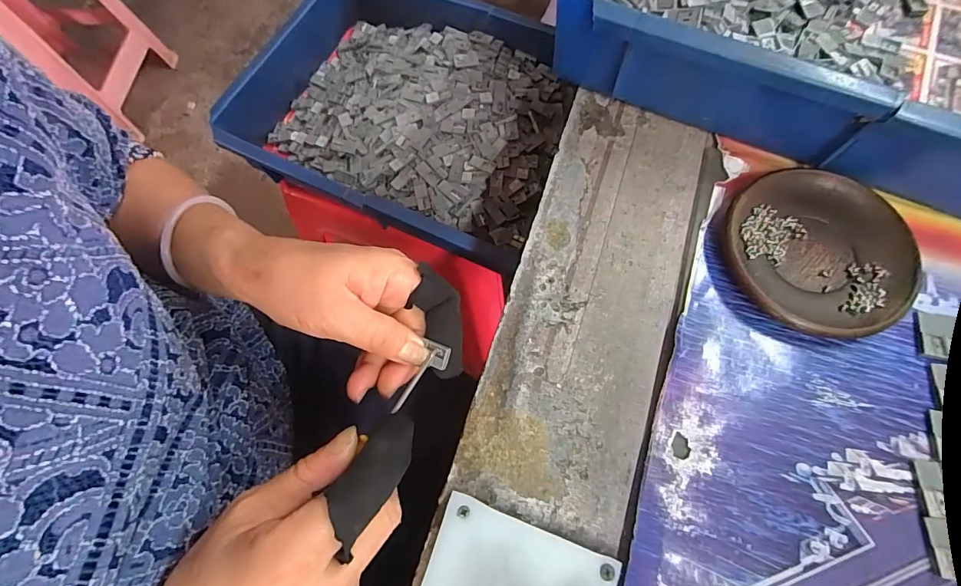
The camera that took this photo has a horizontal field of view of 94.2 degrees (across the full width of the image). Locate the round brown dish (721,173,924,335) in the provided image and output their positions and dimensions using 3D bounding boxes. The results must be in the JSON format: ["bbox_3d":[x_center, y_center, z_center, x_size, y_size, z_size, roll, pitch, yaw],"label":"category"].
[{"bbox_3d":[0.217,-0.028,0.287,0.110,0.017,0.108,0,70,0],"label":"round brown dish"}]

